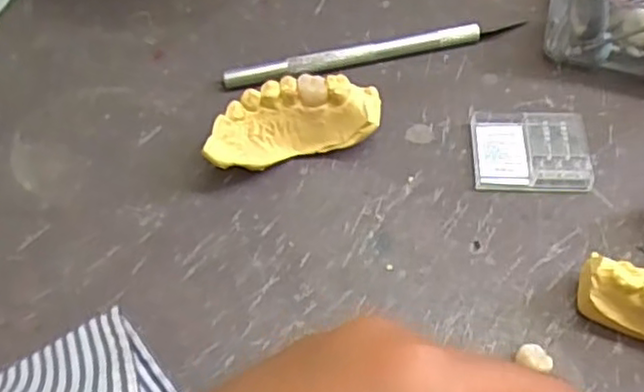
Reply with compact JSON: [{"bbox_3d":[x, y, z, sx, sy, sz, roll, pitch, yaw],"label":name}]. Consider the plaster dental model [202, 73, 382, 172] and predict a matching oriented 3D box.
[{"bbox_3d":[-0.011,-0.028,0.272,0.068,0.026,0.026,-16,59,-6],"label":"plaster dental model"}]

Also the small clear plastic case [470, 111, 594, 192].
[{"bbox_3d":[0.083,-0.020,0.273,0.044,0.008,0.037,1,59,4],"label":"small clear plastic case"}]

